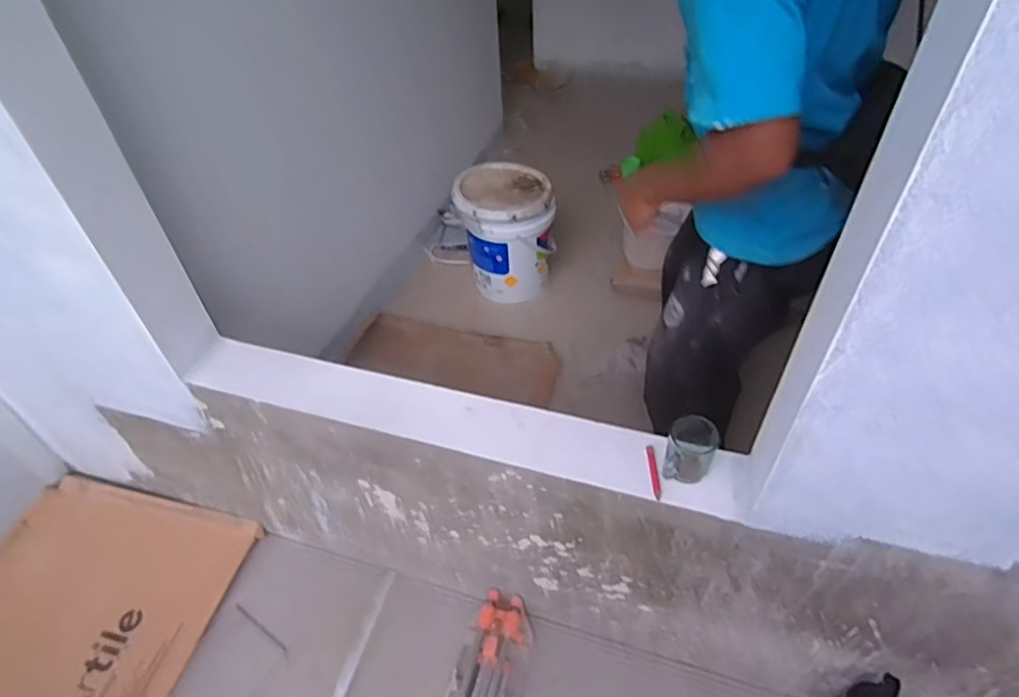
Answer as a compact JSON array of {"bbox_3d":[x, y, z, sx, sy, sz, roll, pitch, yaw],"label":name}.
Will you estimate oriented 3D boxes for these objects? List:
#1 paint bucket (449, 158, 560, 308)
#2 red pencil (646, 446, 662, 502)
[{"bbox_3d":[-0.007,-0.384,1.912,0.289,0.363,0.289,-2,45,2],"label":"paint bucket"},{"bbox_3d":[0.221,0.188,0.908,0.014,0.012,0.088,-2,45,2],"label":"red pencil"}]

